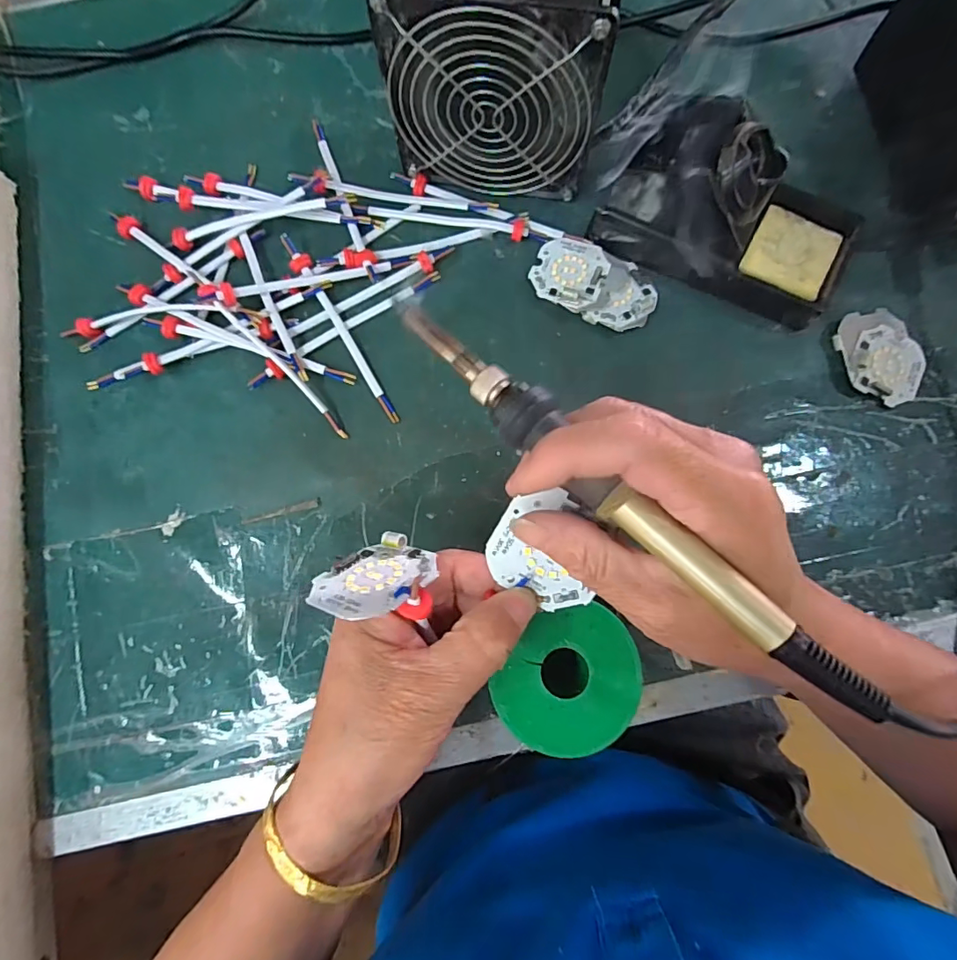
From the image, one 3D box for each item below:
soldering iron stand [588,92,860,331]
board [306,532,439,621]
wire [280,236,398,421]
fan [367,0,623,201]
[{"bbox_3d":[0.151,-0.160,0.295,0.151,0.074,0.078,19,82,5],"label":"soldering iron stand"},{"bbox_3d":[-0.038,0.037,0.201,0.043,0.053,0.004,5,115,32],"label":"board"},{"bbox_3d":[-0.077,-0.079,0.321,0.006,0.005,0.098,-30,81,-3],"label":"wire"},{"bbox_3d":[0.010,-0.222,0.286,0.116,0.117,0.049,10,81,3],"label":"fan"}]

